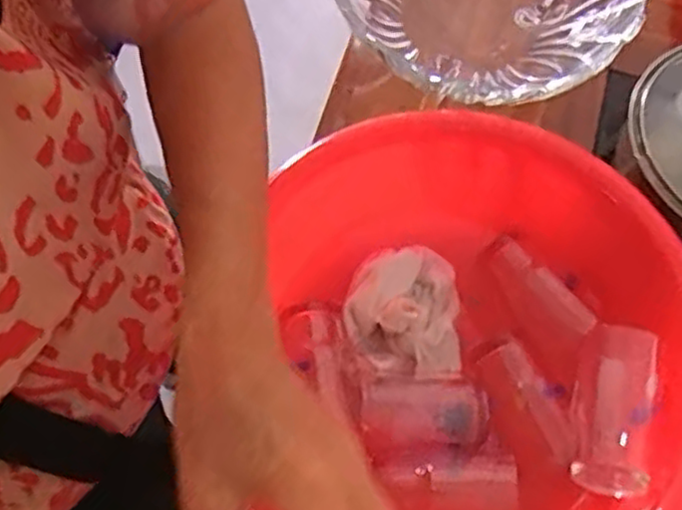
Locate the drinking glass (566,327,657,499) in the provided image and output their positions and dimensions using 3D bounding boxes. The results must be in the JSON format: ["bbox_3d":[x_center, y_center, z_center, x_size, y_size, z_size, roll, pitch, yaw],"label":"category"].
[{"bbox_3d":[0.167,0.099,0.448,0.043,0.051,0.097,12,69,2],"label":"drinking glass"}]

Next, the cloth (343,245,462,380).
[{"bbox_3d":[0.043,0.034,0.490,0.076,0.031,0.087,6,69,0],"label":"cloth"}]

